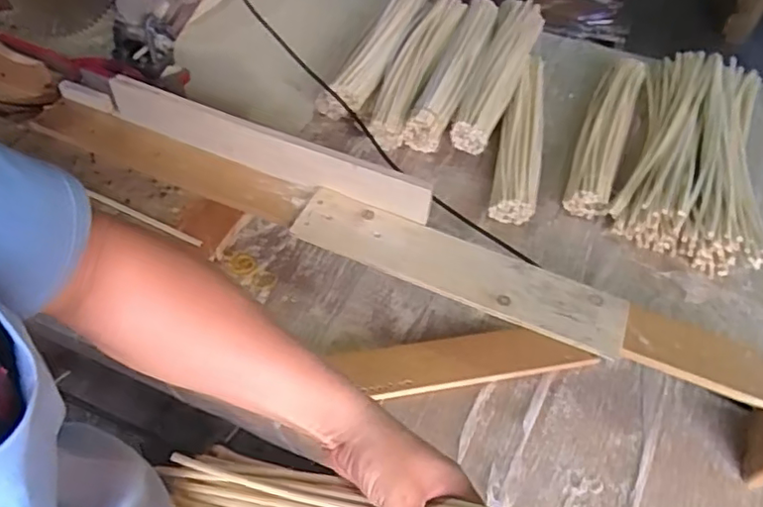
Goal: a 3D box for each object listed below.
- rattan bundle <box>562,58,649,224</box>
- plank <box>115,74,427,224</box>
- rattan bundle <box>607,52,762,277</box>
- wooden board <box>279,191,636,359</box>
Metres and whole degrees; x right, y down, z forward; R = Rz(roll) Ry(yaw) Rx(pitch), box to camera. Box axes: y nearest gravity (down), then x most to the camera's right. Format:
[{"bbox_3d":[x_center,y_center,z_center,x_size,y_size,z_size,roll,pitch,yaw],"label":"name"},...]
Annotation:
[{"bbox_3d":[0.377,-0.218,0.986,0.070,0.070,0.392,22,53,12],"label":"rattan bundle"},{"bbox_3d":[-0.141,-0.126,0.711,0.419,0.064,0.015,22,53,12],"label":"plank"},{"bbox_3d":[0.511,-0.187,0.983,0.214,0.067,0.509,18,52,9],"label":"rattan bundle"},{"bbox_3d":[0.081,0.013,0.652,0.361,0.012,0.081,20,52,11],"label":"wooden board"}]

